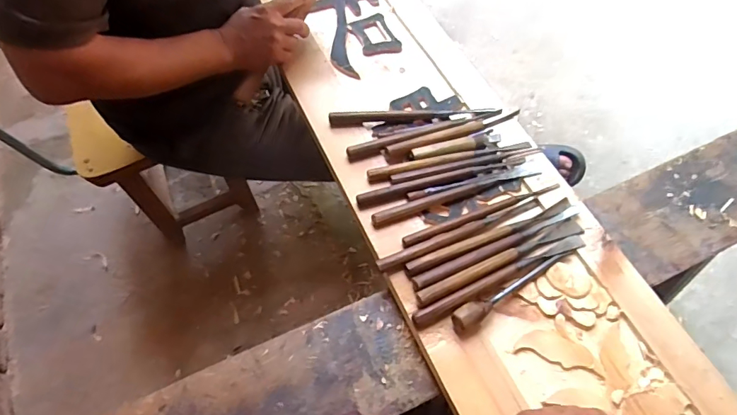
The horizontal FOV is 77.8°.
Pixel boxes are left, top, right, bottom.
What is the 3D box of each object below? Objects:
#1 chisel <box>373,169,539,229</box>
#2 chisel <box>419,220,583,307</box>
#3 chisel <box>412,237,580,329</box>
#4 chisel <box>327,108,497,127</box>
[{"bbox_3d":[0.125,-0.019,0.648,0.251,0.013,0.022,-18,61,-11],"label":"chisel"},{"bbox_3d":[0.175,0.068,0.590,0.252,0.015,0.019,-23,62,-13],"label":"chisel"},{"bbox_3d":[0.172,0.089,0.584,0.257,0.016,0.020,-24,63,-14],"label":"chisel"},{"bbox_3d":[0.073,-0.152,0.730,0.268,0.015,0.026,-5,60,-4],"label":"chisel"}]

